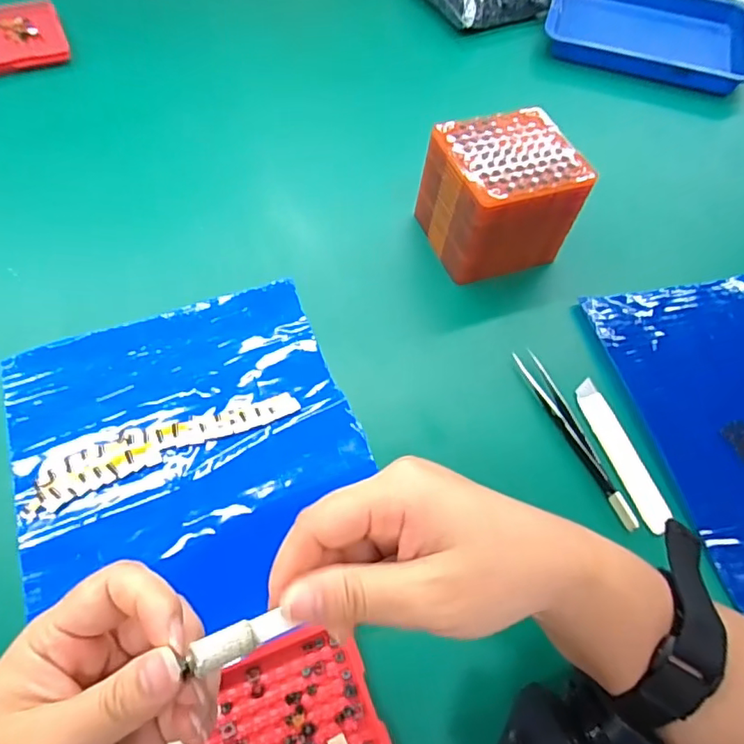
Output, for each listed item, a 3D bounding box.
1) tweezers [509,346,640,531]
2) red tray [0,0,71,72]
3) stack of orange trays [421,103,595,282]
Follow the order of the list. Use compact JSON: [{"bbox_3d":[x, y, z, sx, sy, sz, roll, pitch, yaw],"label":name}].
[{"bbox_3d":[0.126,0.038,0.347,0.013,0.014,0.127,-15,60,-13],"label":"tweezers"},{"bbox_3d":[-0.357,-0.327,0.541,0.101,0.015,0.101,-21,62,-16],"label":"red tray"},{"bbox_3d":[0.093,-0.129,0.411,0.092,0.081,0.084,-17,61,-14],"label":"stack of orange trays"}]

